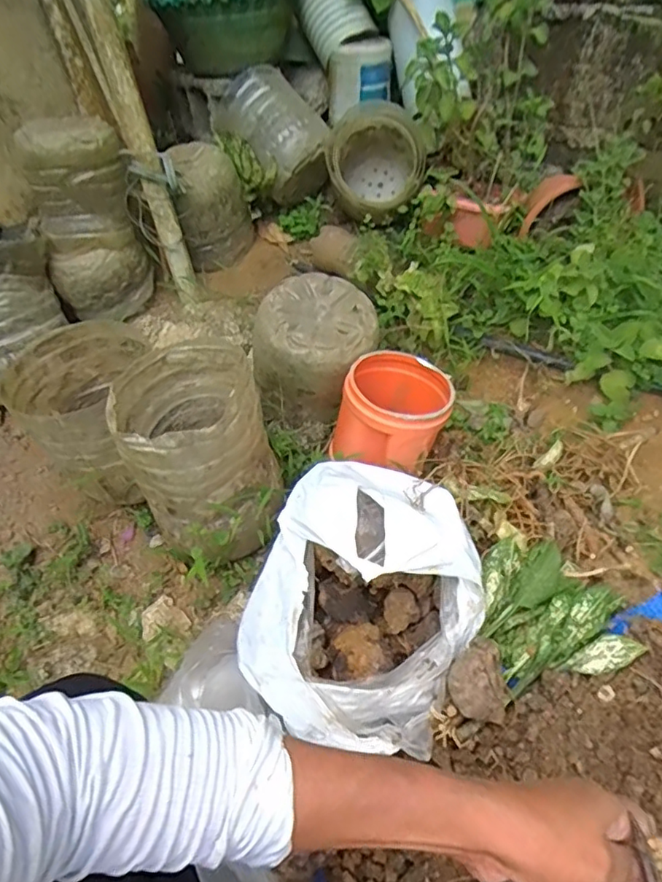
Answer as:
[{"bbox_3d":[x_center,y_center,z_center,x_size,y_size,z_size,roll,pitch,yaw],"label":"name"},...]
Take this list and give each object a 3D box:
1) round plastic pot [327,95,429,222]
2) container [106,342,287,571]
[{"bbox_3d":[0.096,-0.557,1.114,0.180,0.181,0.175,-4,44,4],"label":"round plastic pot"},{"bbox_3d":[-0.182,0.025,0.804,0.188,0.248,0.189,-27,47,-19],"label":"container"}]

